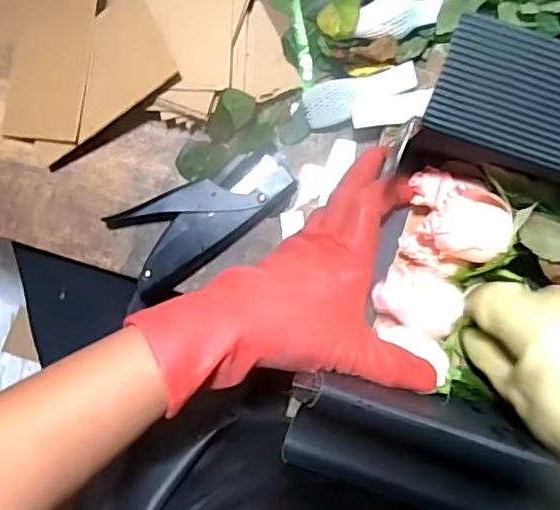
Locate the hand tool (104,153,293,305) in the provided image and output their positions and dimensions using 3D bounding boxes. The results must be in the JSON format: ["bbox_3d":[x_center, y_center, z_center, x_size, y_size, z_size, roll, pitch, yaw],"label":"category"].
[{"bbox_3d":[-0.059,-0.029,0.467,0.144,0.024,0.073,-28,91,1],"label":"hand tool"}]

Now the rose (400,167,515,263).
[{"bbox_3d":[0.106,-0.022,0.349,0.051,0.043,0.051,10,92,0],"label":"rose"}]

